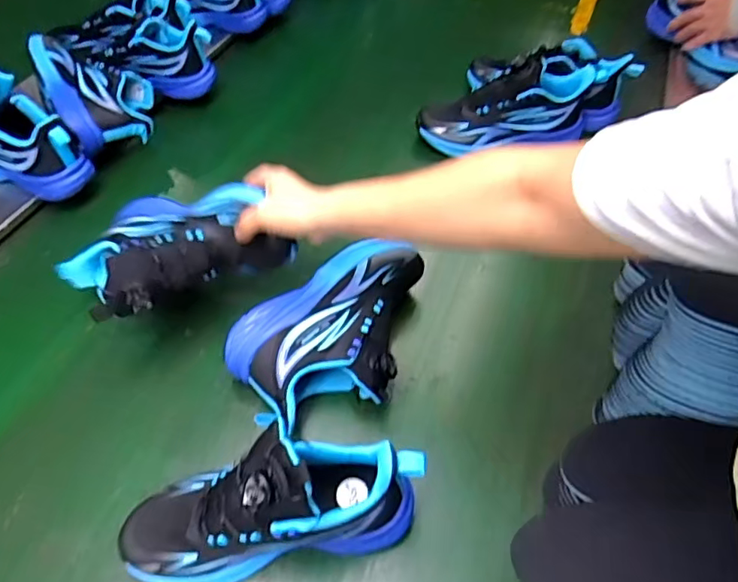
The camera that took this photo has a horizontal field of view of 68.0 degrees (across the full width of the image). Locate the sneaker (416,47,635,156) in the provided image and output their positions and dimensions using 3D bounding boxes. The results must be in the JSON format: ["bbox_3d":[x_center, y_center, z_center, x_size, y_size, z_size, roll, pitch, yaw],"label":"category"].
[{"bbox_3d":[0.235,-0.294,0.826,0.304,0.114,0.100,-16,57,-10],"label":"sneaker"}]

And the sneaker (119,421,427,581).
[{"bbox_3d":[-0.080,0.169,0.439,0.237,0.129,0.080,-7,56,-4],"label":"sneaker"}]

